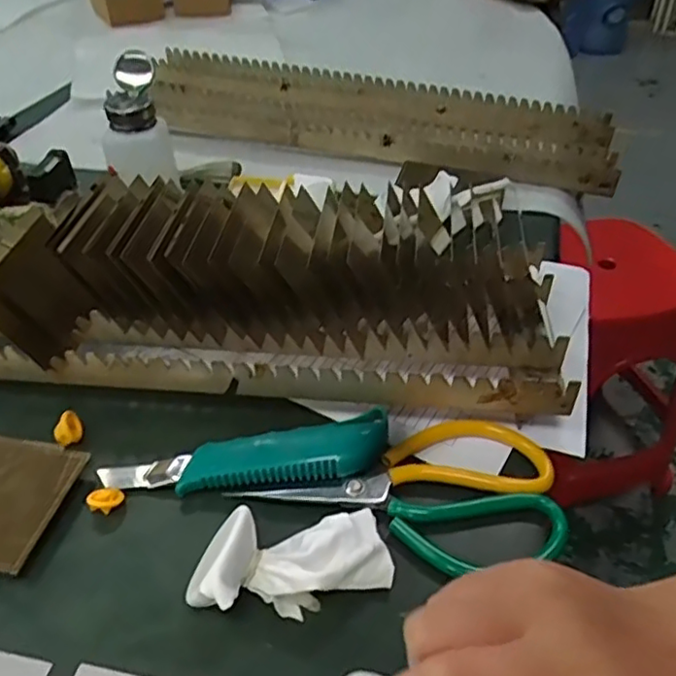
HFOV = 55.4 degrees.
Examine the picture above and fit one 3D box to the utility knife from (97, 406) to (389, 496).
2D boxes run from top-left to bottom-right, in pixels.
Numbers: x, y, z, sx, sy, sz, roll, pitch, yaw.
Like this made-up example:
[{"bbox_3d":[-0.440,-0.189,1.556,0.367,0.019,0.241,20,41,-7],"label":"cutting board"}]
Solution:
[{"bbox_3d":[-0.054,0.076,0.393,0.175,0.016,0.041,-8,42,-9],"label":"utility knife"}]

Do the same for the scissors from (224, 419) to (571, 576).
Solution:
[{"bbox_3d":[0.038,0.092,0.375,0.179,0.015,0.098,-5,41,-5],"label":"scissors"}]

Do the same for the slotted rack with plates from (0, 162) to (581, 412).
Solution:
[{"bbox_3d":[-0.122,-0.041,0.430,0.539,0.127,0.122,3,41,4],"label":"slotted rack with plates"}]

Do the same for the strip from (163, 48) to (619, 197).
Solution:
[{"bbox_3d":[0.027,-0.260,0.740,0.559,0.031,0.160,15,43,16],"label":"strip"}]

